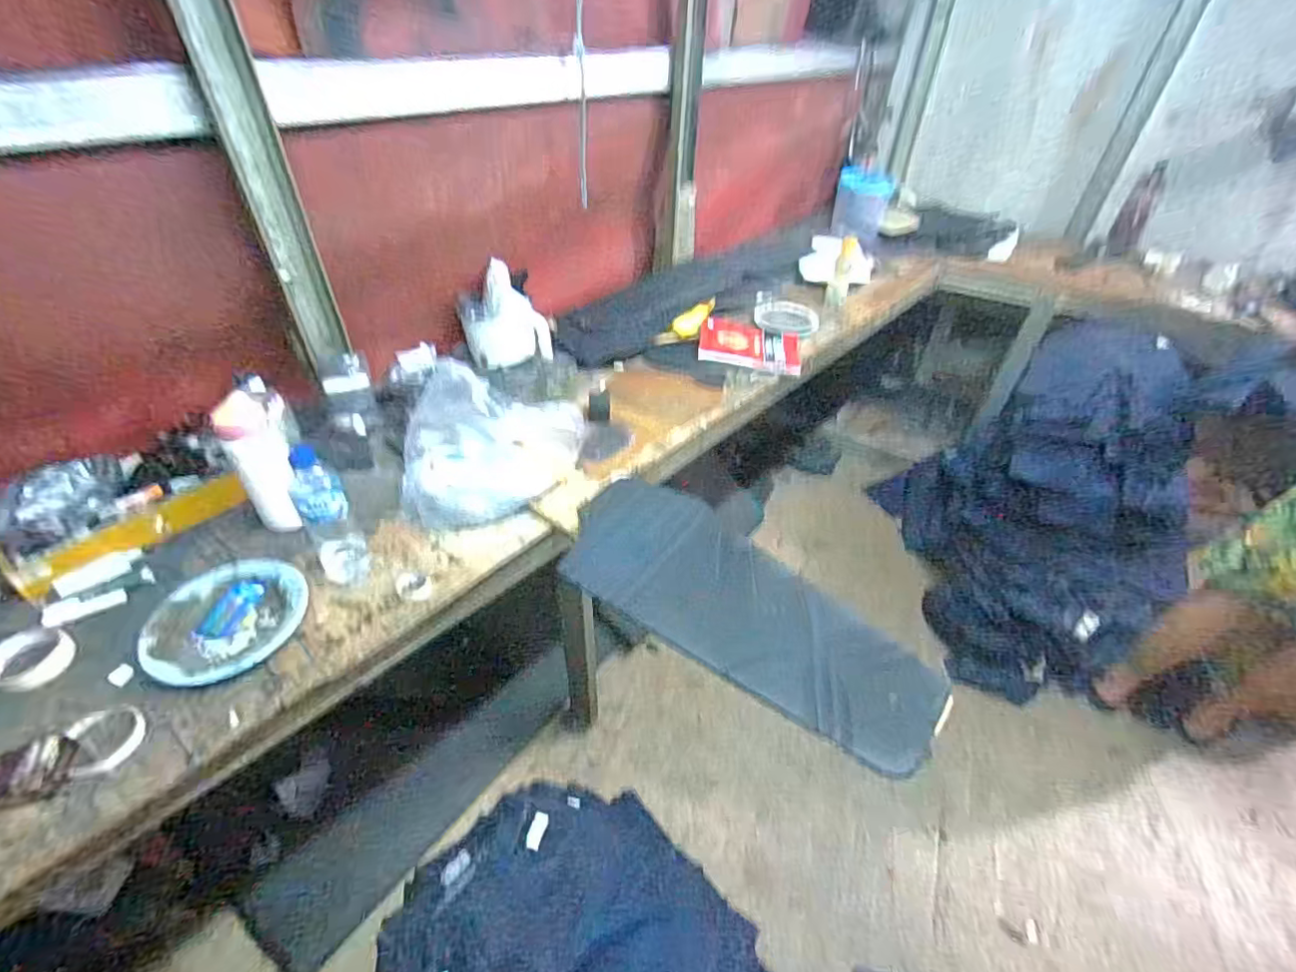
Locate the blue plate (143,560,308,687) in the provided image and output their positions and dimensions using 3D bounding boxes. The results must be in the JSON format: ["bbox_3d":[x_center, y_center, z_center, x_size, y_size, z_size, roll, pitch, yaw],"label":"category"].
[{"bbox_3d":[-0.570,0.177,0.797,0.169,0.025,0.191,10,42,6],"label":"blue plate"}]

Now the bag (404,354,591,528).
[{"bbox_3d":[-0.256,-0.069,0.977,0.285,0.194,0.181,-3,42,-8],"label":"bag"}]

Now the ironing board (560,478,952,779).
[{"bbox_3d":[0.135,0.165,0.865,0.574,0.029,0.227,26,55,28],"label":"ironing board"}]

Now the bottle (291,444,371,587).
[{"bbox_3d":[-0.452,0.046,0.829,0.064,0.194,0.076,-19,46,-24],"label":"bottle"}]

